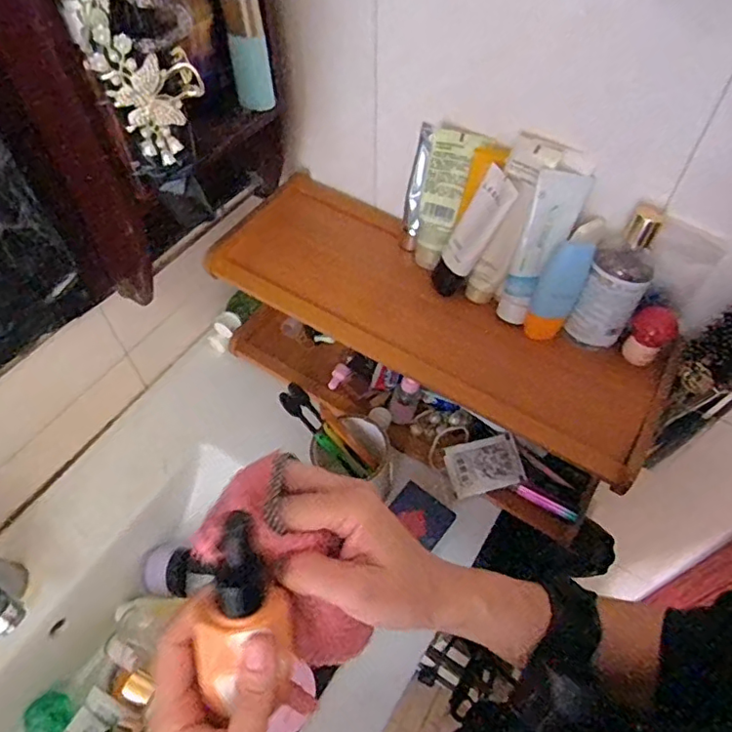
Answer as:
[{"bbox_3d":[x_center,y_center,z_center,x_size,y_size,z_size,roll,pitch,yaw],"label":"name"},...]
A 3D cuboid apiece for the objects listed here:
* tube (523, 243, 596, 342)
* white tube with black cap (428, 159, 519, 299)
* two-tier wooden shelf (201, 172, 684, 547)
[{"bbox_3d":[0.183,-0.070,0.539,0.037,0.105,0.020,30,36,20],"label":"tube"},{"bbox_3d":[0.106,-0.130,0.571,0.025,0.139,0.047,-6,50,-33],"label":"white tube with black cap"},{"bbox_3d":[0.058,-0.006,0.652,0.490,0.172,0.238,27,58,18],"label":"two-tier wooden shelf"}]

